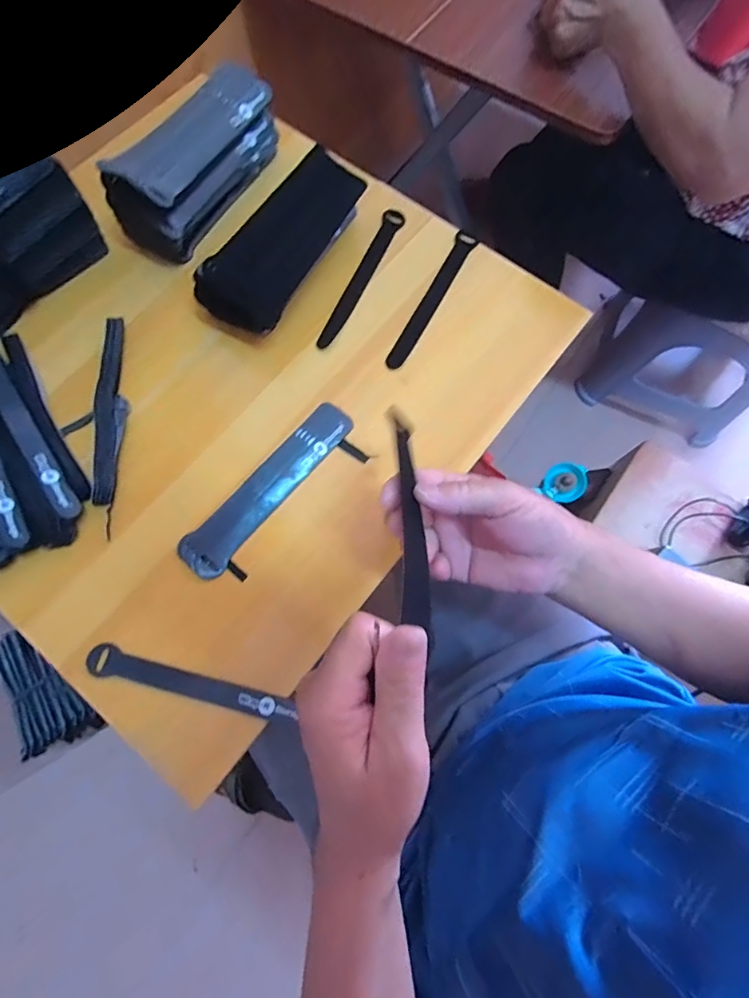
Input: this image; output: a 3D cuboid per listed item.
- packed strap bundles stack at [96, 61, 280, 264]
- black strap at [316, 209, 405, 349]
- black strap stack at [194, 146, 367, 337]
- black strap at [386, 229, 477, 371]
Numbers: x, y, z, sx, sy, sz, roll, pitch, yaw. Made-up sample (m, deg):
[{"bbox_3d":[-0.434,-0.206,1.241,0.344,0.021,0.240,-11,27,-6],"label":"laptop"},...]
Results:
[{"bbox_3d":[-0.184,-0.359,0.498,0.072,0.088,0.203,30,76,8],"label":"packed strap bundles stack"},{"bbox_3d":[-0.014,-0.244,0.512,0.021,0.004,0.191,25,76,-4],"label":"black strap"},{"bbox_3d":[-0.091,-0.265,0.484,0.064,0.074,0.209,34,76,9],"label":"black strap stack"},{"bbox_3d":[0.064,-0.218,0.510,0.022,0.007,0.193,26,75,7],"label":"black strap"}]

